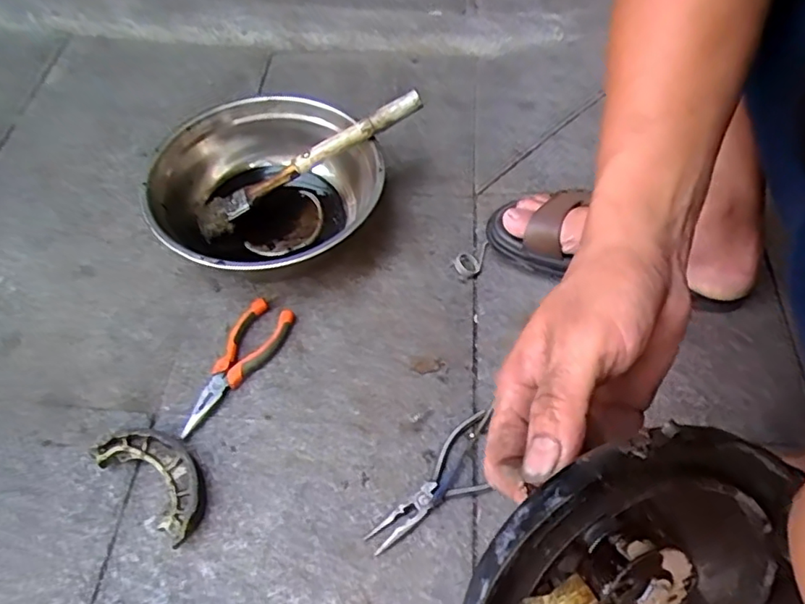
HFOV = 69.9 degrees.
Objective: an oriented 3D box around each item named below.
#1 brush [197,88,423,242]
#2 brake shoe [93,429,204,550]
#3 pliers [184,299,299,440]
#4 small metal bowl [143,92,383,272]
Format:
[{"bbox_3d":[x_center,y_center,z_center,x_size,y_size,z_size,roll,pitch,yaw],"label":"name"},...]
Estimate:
[{"bbox_3d":[-0.107,-0.156,0.637,0.280,0.027,0.040,-29,59,6],"label":"brush"},{"bbox_3d":[-0.209,0.151,0.499,0.112,0.029,0.055,35,63,20],"label":"brake shoe"},{"bbox_3d":[-0.164,0.062,0.562,0.050,0.018,0.148,23,59,14],"label":"pliers"},{"bbox_3d":[-0.151,-0.119,0.641,0.232,0.084,0.241,0,56,-1],"label":"small metal bowl"}]

